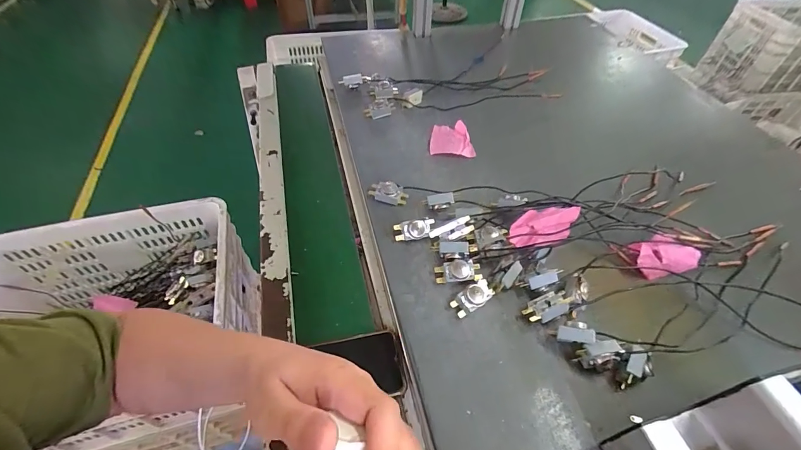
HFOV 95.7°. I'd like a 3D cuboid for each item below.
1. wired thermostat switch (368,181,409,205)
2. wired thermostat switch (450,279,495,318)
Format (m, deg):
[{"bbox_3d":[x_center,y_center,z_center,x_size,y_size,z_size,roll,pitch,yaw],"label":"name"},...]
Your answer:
[{"bbox_3d":[-0.019,-0.047,0.559,0.057,0.032,0.025,12,51,10],"label":"wired thermostat switch"},{"bbox_3d":[0.092,0.090,0.447,0.057,0.027,0.026,-27,55,-21],"label":"wired thermostat switch"}]

